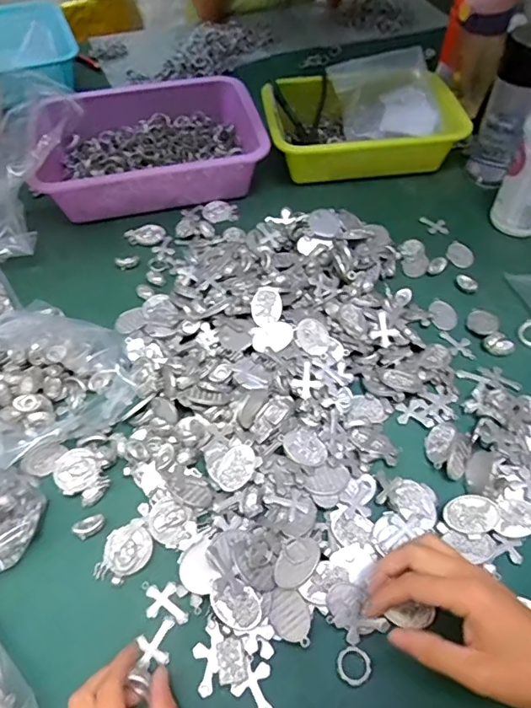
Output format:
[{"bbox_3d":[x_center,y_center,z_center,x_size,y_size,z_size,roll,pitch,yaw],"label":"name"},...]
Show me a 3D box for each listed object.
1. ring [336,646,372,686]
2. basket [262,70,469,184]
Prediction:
[{"bbox_3d":[0.063,0.222,0.355,0.023,0.004,0.023,0,53,0],"label":"ring"},{"bbox_3d":[0.135,-0.324,0.718,0.262,0.082,0.198,-12,54,-9],"label":"basket"}]

